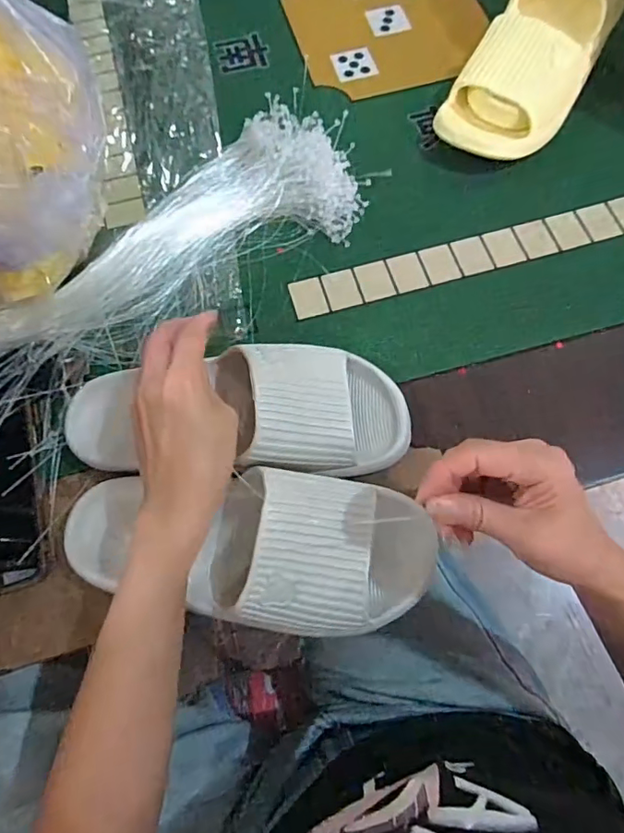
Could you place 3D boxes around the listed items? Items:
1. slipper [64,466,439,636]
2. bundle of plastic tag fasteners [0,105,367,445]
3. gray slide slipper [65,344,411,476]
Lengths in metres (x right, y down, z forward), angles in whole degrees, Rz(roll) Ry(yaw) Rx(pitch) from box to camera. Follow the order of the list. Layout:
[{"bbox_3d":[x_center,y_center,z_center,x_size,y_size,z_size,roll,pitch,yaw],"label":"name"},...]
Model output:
[{"bbox_3d":[-0.041,0.089,0.352,0.244,0.064,0.097,3,69,4],"label":"slipper"},{"bbox_3d":[-0.143,-0.135,0.458,0.406,0.033,0.140,-35,72,-11],"label":"bundle of plastic tag fasteners"},{"bbox_3d":[-0.056,-0.007,0.388,0.255,0.057,0.097,-1,69,2],"label":"gray slide slipper"}]

